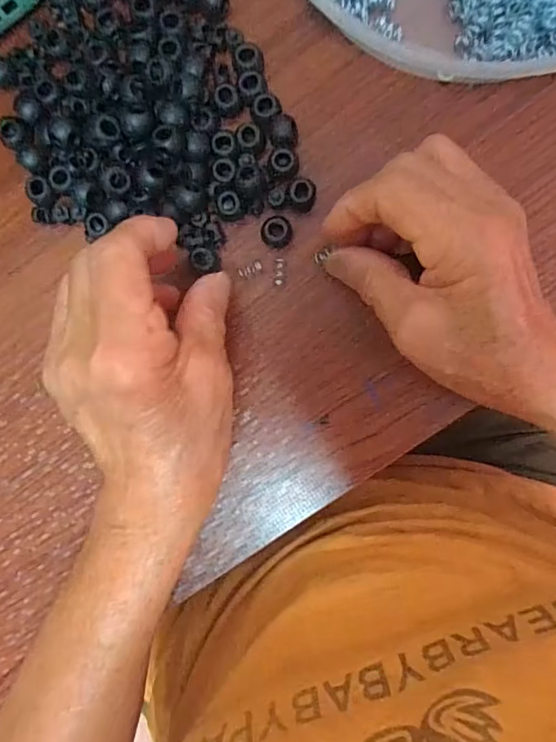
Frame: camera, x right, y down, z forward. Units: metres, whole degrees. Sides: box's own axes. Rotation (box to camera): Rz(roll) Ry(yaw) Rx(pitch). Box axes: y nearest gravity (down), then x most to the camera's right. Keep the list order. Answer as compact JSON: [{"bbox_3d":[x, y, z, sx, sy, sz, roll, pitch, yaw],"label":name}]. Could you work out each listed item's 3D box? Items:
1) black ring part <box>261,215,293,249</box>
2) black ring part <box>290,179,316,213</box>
[{"bbox_3d":[0.000,-0.070,0.250,0.016,0.012,0.014,-26,91,4],"label":"black ring part"},{"bbox_3d":[0.012,-0.088,0.249,0.013,0.013,0.013,0,92,3],"label":"black ring part"}]

